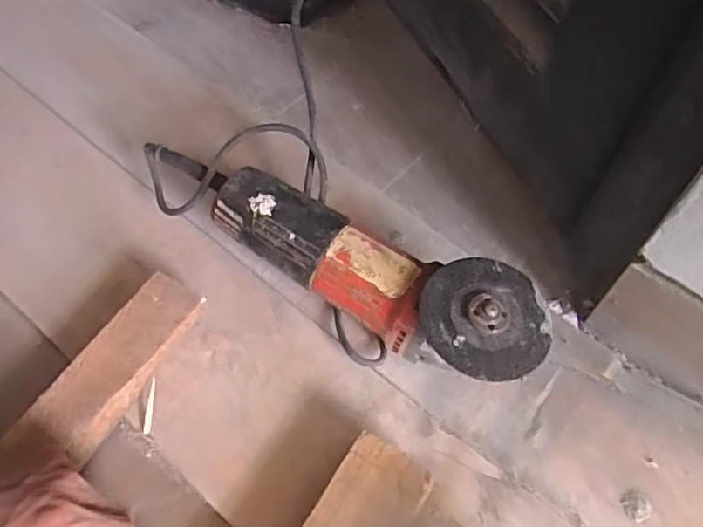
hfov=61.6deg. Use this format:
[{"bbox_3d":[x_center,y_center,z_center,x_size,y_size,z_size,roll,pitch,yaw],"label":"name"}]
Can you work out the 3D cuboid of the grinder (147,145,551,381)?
[{"bbox_3d":[-0.025,0.006,0.465,0.347,0.082,0.084,23,60,13],"label":"grinder"}]

